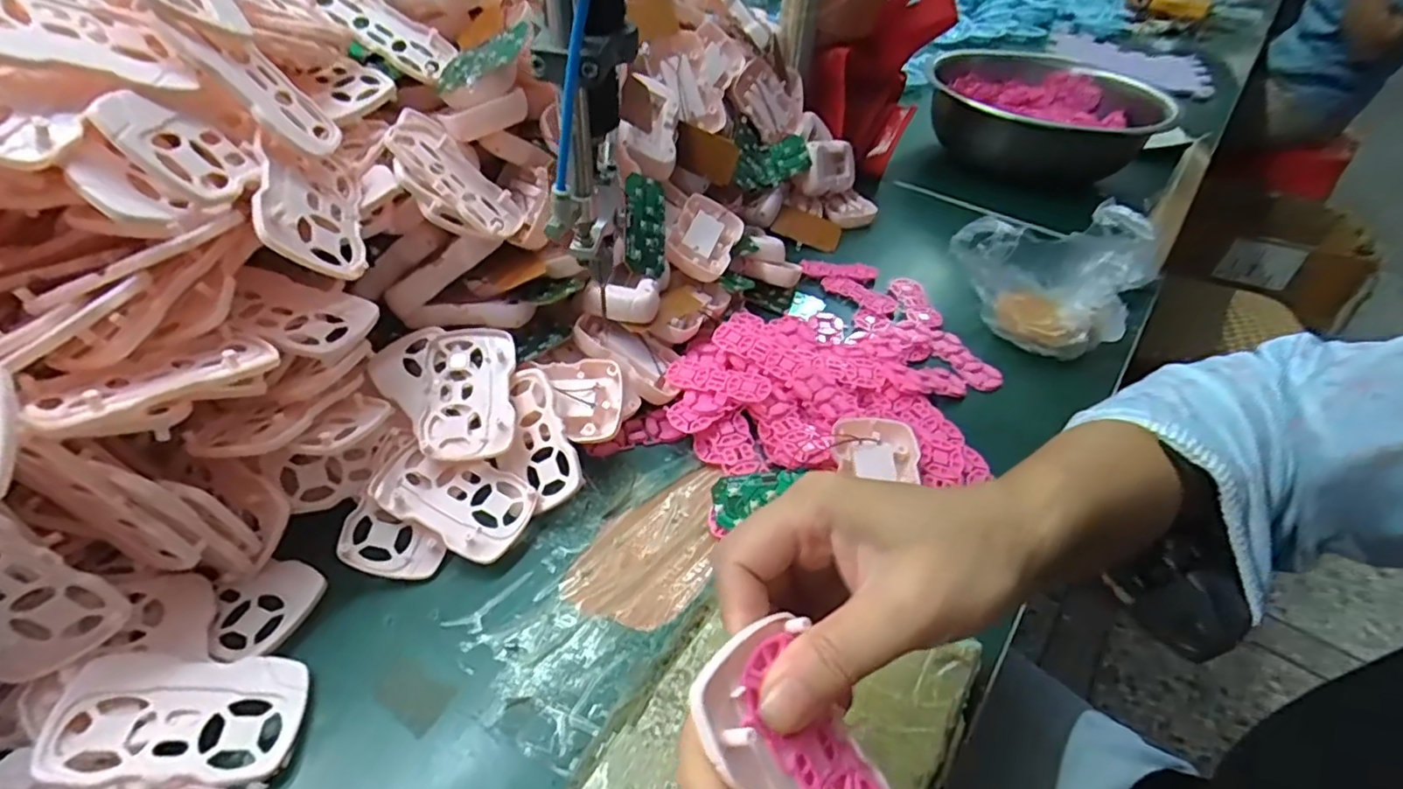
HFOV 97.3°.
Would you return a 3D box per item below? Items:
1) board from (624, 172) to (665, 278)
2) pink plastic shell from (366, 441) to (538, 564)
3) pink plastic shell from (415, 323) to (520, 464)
[{"bbox_3d":[-0.043,-0.126,0.464,0.036,0.073,0.005,-8,10,-38],"label":"board"},{"bbox_3d":[-0.146,0.060,0.367,0.087,0.012,0.054,29,54,5],"label":"pink plastic shell"},{"bbox_3d":[-0.146,-0.001,0.390,0.054,0.015,0.089,-3,64,-10],"label":"pink plastic shell"}]

